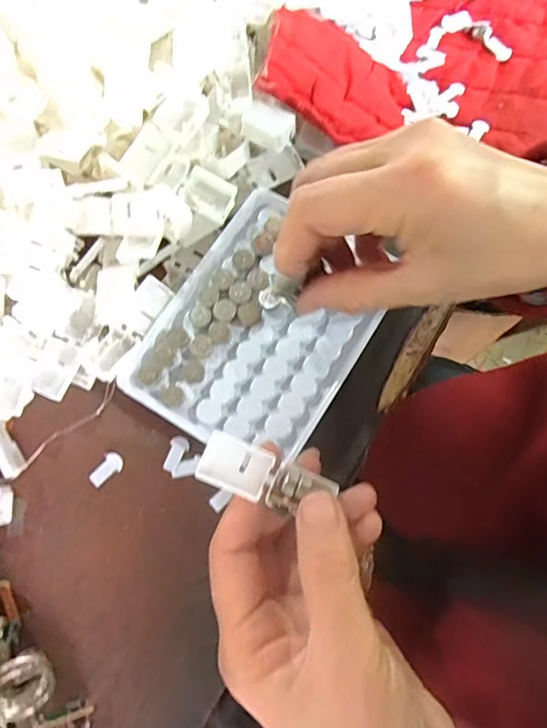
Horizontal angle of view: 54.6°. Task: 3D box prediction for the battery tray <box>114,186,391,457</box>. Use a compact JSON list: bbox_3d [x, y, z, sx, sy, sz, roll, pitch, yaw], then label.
[{"bbox_3d":[-0.006,-0.018,0.265,0.093,0.010,0.124,32,77,9],"label":"battery tray"}]

